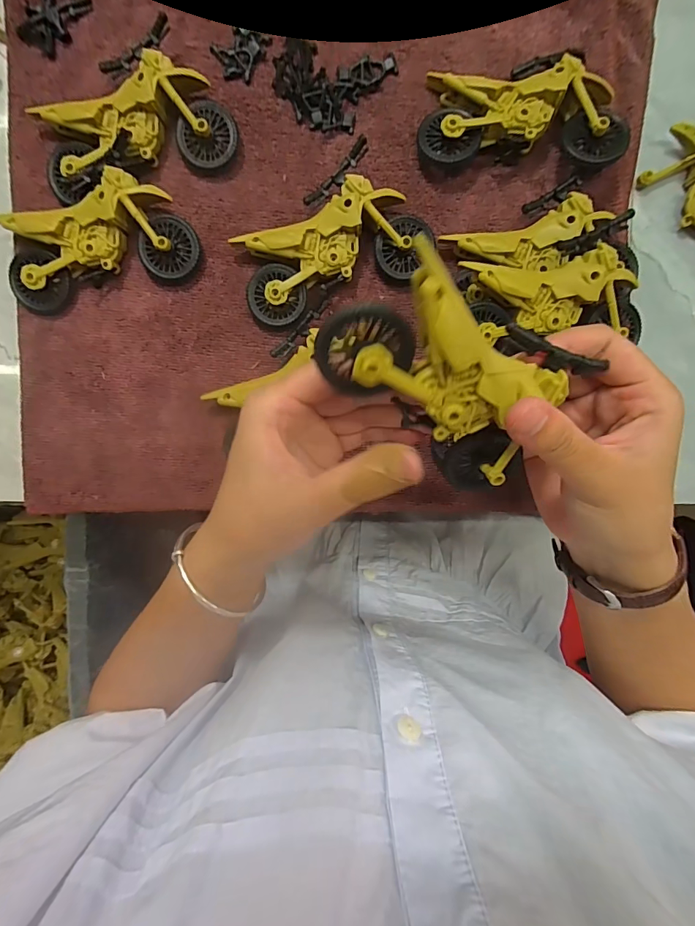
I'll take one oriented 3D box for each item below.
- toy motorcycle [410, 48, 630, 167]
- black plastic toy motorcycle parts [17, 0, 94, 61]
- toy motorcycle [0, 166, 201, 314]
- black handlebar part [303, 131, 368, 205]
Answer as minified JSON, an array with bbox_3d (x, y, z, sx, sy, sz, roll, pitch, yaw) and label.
[{"bbox_3d":[0.102,-0.205,0.243,0.112,0.029,0.053,6,95,-1],"label":"toy motorcycle"},{"bbox_3d":[-0.182,-0.274,0.250,0.034,0.006,0.044,38,94,-3],"label":"black plastic toy motorcycle parts"},{"bbox_3d":[-0.153,-0.134,0.250,0.114,0.023,0.057,-13,95,1],"label":"toy motorcycle"},{"bbox_3d":[-0.006,-0.172,0.245,0.048,0.005,0.011,-38,94,16],"label":"black handlebar part"}]

